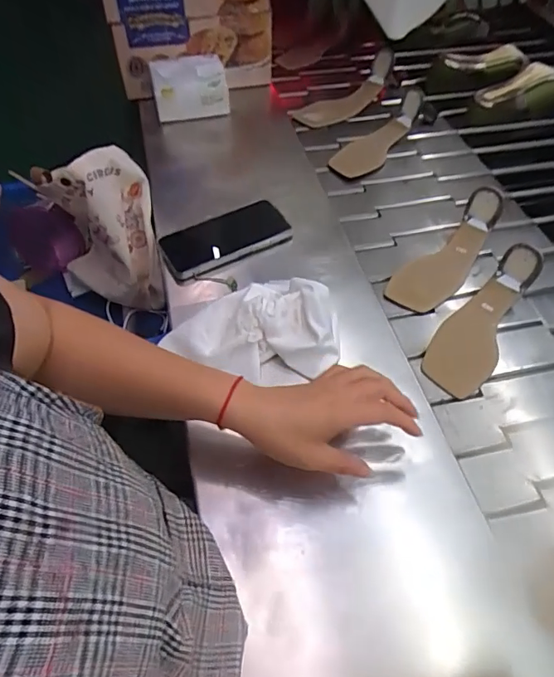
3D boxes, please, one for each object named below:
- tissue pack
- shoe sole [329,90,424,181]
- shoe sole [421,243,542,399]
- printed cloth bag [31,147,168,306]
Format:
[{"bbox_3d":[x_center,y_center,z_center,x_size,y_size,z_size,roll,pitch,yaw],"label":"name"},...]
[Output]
[{"bbox_3d":[-0.143,-0.408,0.798,0.117,0.071,0.068,-14,56,-14],"label":"tissue pack"},{"bbox_3d":[0.170,-0.353,0.839,0.075,0.055,0.239,29,57,16],"label":"shoe sole"},{"bbox_3d":[0.250,-0.021,0.596,0.073,0.057,0.211,31,69,19],"label":"shoe sole"},{"bbox_3d":[-0.229,-0.142,0.655,0.128,0.204,0.114,-12,56,-13],"label":"printed cloth bag"}]

